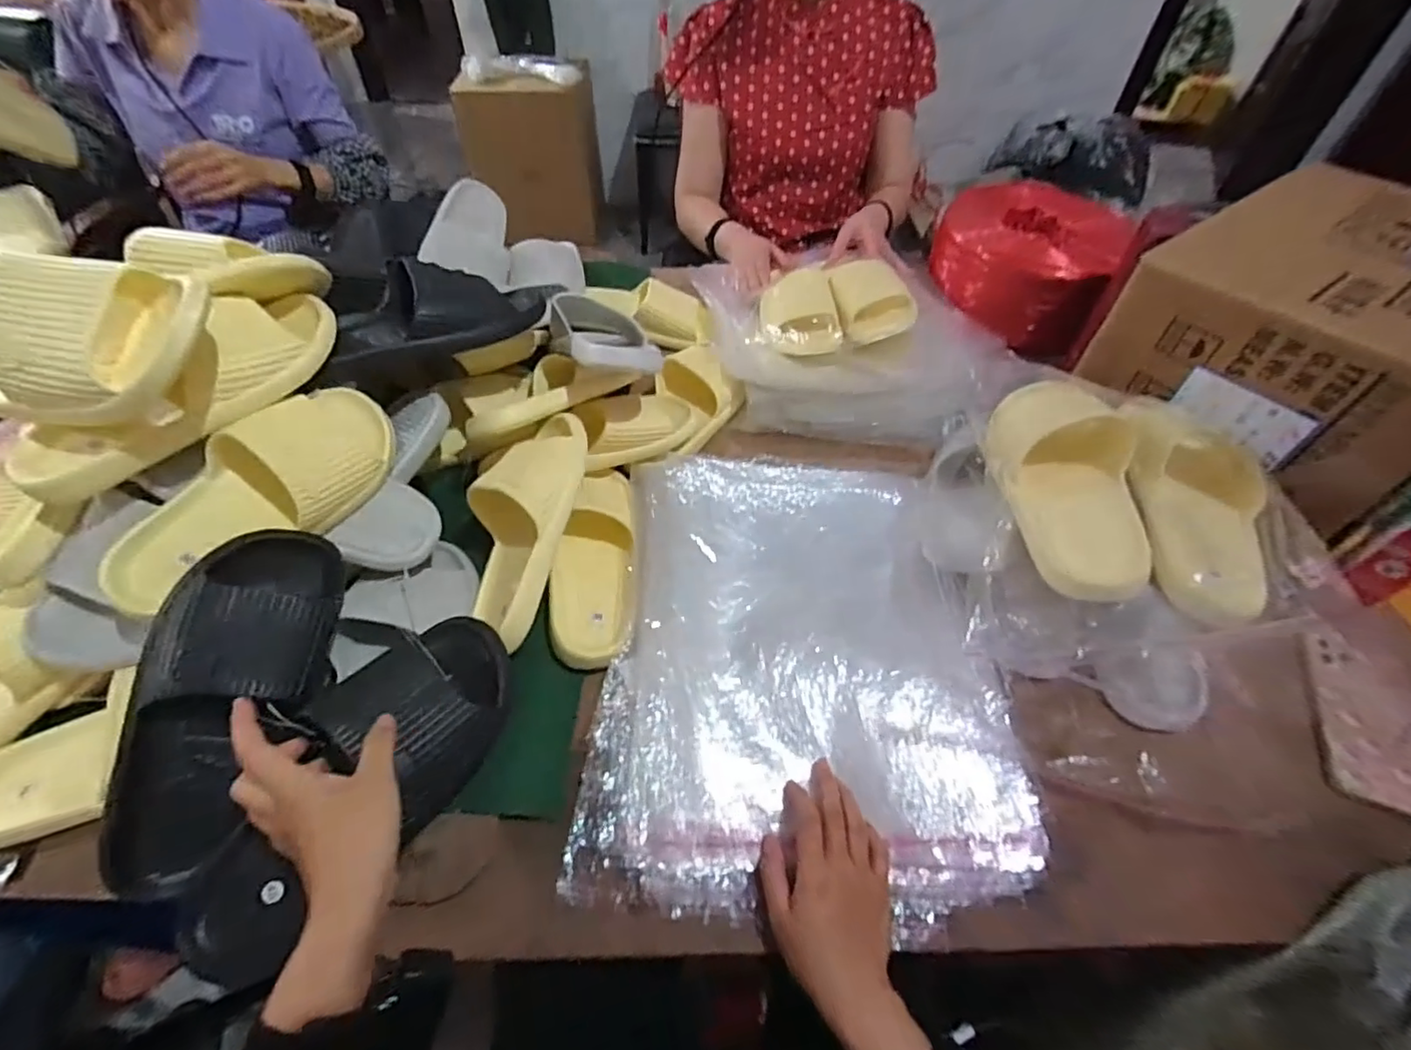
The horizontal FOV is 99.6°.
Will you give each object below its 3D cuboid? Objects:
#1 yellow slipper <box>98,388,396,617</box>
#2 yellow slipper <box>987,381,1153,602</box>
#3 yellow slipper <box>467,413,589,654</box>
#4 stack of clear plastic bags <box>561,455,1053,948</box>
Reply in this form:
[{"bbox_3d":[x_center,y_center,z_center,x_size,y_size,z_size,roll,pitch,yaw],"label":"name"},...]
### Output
[{"bbox_3d":[-0.369,-0.025,0.500,0.099,0.080,0.240,46,62,-4],"label":"yellow slipper"},{"bbox_3d":[0.325,-0.045,0.544,0.107,0.062,0.224,7,51,5],"label":"yellow slipper"},{"bbox_3d":[-0.178,-0.001,0.582,0.103,0.064,0.246,7,74,4],"label":"yellow slipper"},{"bbox_3d":[0.088,0.110,0.536,0.349,0.043,0.411,5,59,4],"label":"stack of clear plastic bags"}]

